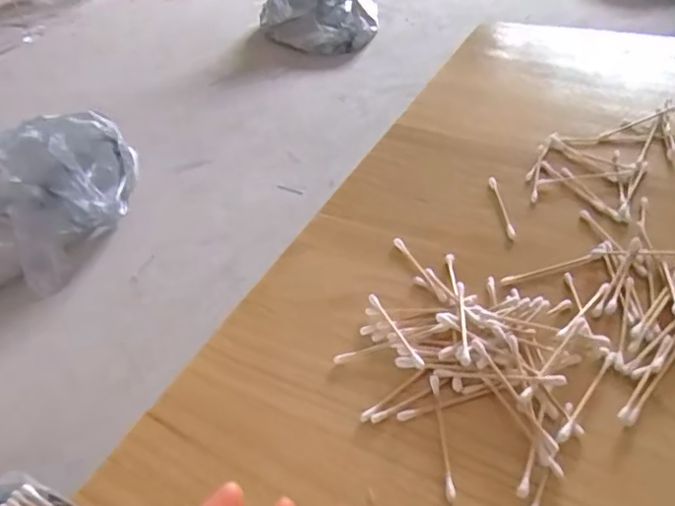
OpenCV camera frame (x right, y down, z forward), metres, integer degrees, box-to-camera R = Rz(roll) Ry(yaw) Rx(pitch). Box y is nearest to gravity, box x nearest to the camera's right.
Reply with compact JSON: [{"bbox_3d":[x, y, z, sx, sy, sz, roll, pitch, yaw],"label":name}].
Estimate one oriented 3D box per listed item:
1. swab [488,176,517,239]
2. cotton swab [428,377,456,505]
[{"bbox_3d":[0.116,-0.033,0.436,0.007,0.005,0.066,-6,43,2],"label":"swab"},{"bbox_3d":[0.053,0.091,0.309,0.005,0.004,0.067,-4,43,3],"label":"cotton swab"}]

